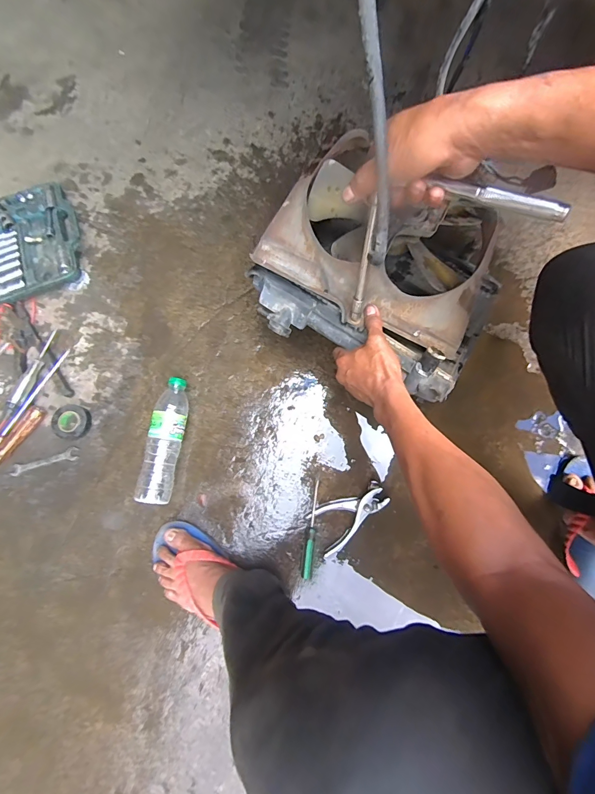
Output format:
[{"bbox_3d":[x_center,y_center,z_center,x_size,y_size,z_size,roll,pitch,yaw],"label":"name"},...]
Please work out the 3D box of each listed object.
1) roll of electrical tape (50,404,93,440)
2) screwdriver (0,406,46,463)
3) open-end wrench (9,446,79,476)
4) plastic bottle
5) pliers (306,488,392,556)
[{"bbox_3d":[-0.425,0.046,0.694,0.065,0.021,0.064,0,79,1],"label":"roll of electrical tape"},{"bbox_3d":[-0.533,0.101,0.672,0.025,0.019,0.193,34,82,7],"label":"screwdriver"},{"bbox_3d":[-0.467,0.119,0.683,0.123,0.005,0.025,-16,79,-2],"label":"open-end wrench"},{"bbox_3d":[-0.236,0.076,0.666,0.062,0.058,0.221,10,79,3],"label":"plastic bottle"},{"bbox_3d":[0.088,0.204,0.652,0.142,0.014,0.077,-37,81,-6],"label":"pliers"}]

